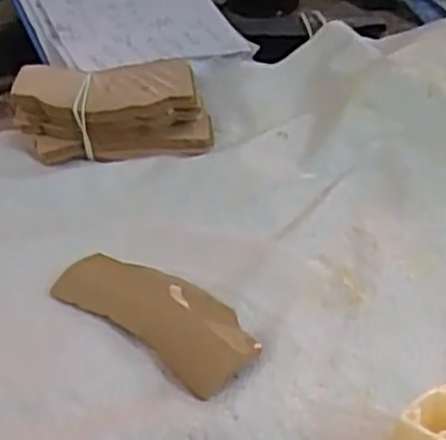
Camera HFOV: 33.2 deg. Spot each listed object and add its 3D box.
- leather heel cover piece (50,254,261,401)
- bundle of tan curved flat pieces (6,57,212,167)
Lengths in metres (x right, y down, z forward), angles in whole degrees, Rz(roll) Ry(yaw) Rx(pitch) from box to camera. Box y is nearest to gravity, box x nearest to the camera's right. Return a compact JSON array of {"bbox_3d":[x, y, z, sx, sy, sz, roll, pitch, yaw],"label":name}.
[{"bbox_3d":[-0.032,0.045,0.373,0.109,0.004,0.048,28,47,31],"label":"leather heel cover piece"},{"bbox_3d":[-0.072,-0.071,0.484,0.127,0.039,0.057,1,39,2],"label":"bundle of tan curved flat pieces"}]

